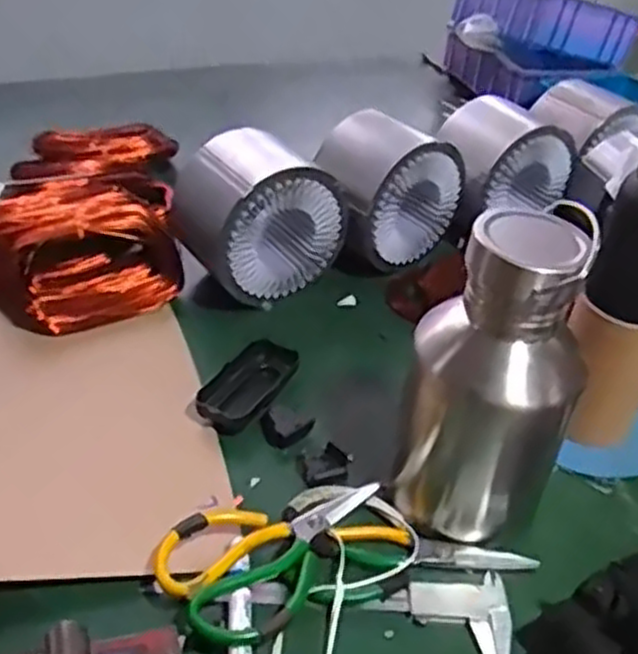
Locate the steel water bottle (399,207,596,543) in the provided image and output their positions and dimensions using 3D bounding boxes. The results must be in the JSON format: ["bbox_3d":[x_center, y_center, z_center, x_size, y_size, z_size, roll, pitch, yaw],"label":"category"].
[{"bbox_3d":[0.126,0.039,0.550,0.118,0.240,0.092,16,37,11],"label":"steel water bottle"}]

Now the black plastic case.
[{"bbox_3d":[-0.063,0.055,0.699,0.051,0.031,0.114,23,39,20],"label":"black plastic case"}]

